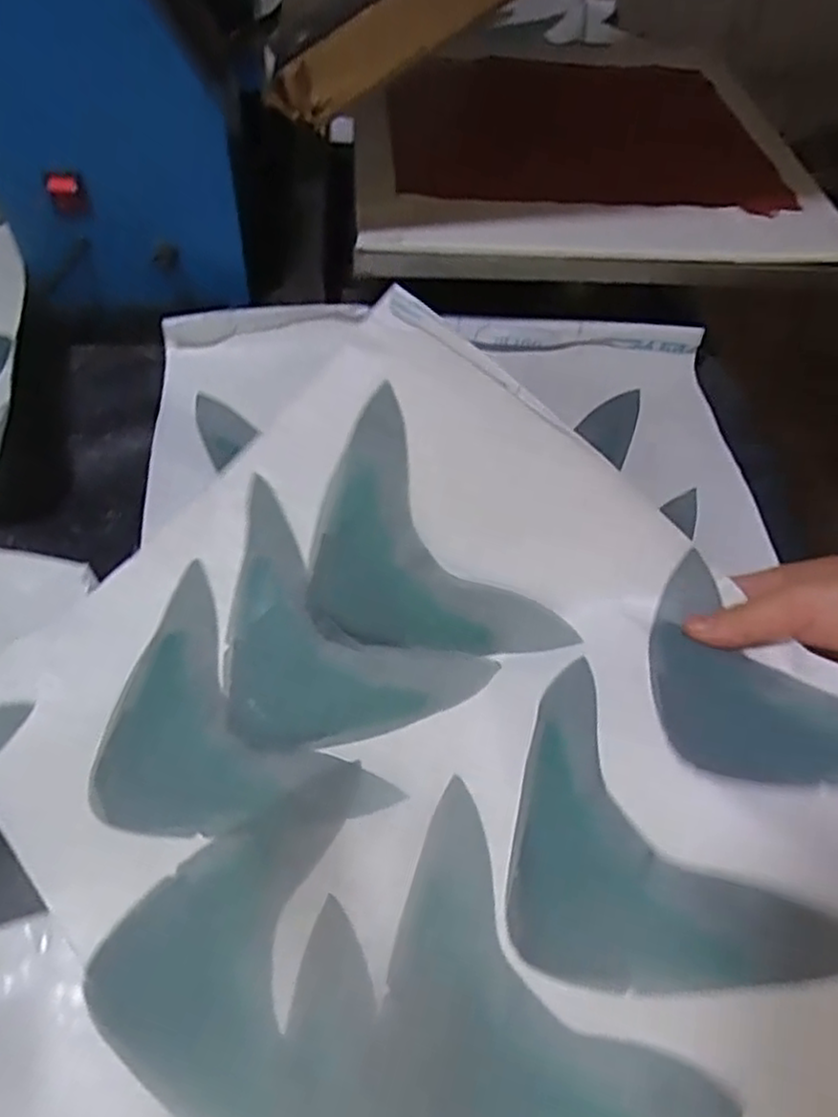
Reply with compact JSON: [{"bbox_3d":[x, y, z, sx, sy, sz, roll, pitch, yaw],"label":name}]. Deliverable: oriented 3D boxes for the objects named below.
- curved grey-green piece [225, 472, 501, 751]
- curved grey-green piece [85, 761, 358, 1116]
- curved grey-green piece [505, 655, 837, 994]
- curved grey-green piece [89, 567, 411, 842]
[{"bbox_3d":[-0.062,0.054,0.415,0.172,0.011,0.115,37,77,9],"label":"curved grey-green piece"},{"bbox_3d":[-0.095,0.174,0.345,0.093,0.008,0.161,11,55,3],"label":"curved grey-green piece"},{"bbox_3d":[0.087,0.140,0.325,0.112,0.010,0.176,-53,37,8],"label":"curved grey-green piece"},{"bbox_3d":[-0.117,0.100,0.389,0.114,0.015,0.175,-36,65,-26],"label":"curved grey-green piece"}]

